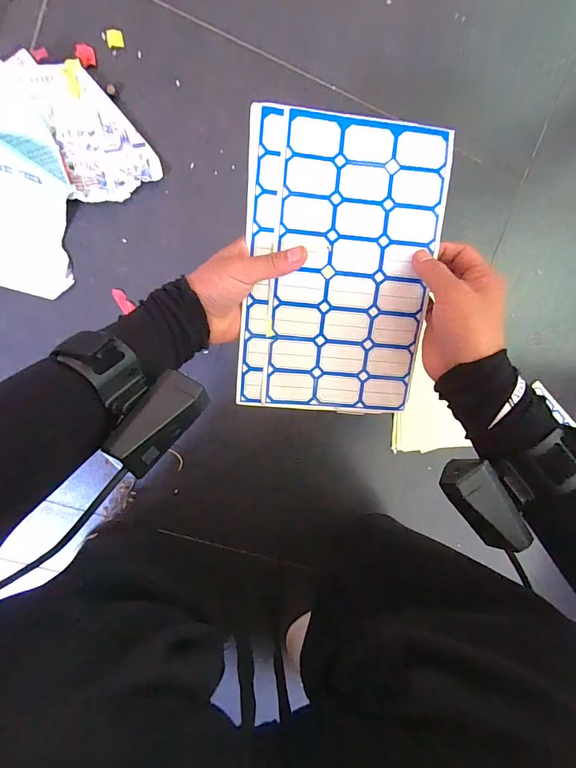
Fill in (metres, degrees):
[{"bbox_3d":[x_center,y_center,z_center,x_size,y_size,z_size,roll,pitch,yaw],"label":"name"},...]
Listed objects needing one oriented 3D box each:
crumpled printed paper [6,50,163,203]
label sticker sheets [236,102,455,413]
[{"bbox_3d":[-0.215,-0.287,0.424,0.098,0.037,0.151,-20,93,-3],"label":"crumpled printed paper"},{"bbox_3d":[0.041,-0.090,0.316,0.151,0.010,0.229,4,102,-4],"label":"label sticker sheets"}]

